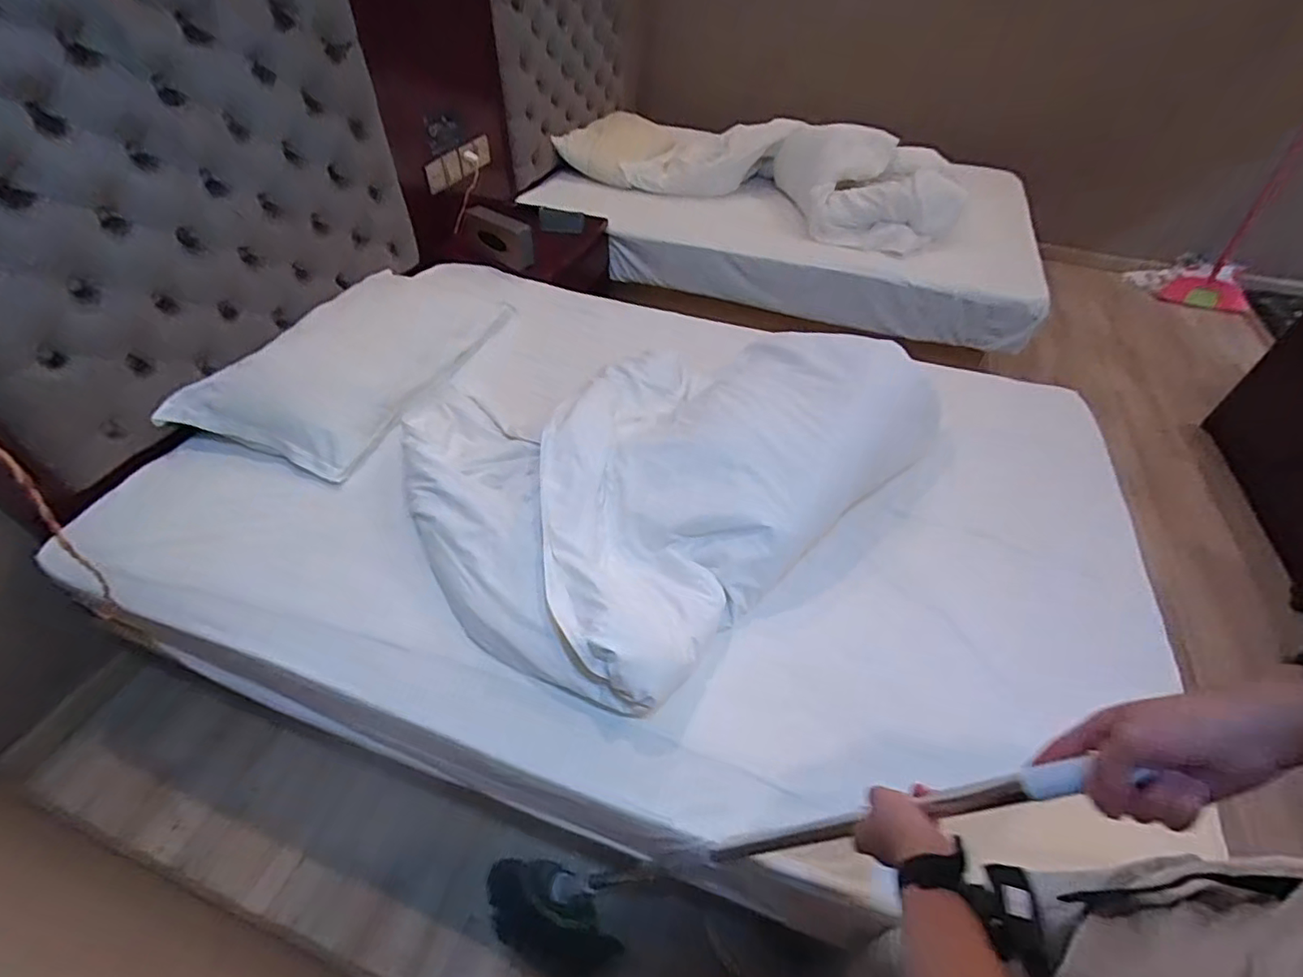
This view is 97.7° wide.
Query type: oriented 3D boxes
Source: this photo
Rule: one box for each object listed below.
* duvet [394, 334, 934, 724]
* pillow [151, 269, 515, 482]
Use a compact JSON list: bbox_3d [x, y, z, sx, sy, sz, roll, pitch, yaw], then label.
[{"bbox_3d":[-0.011,-0.123,1.314,1.100,0.200,0.942,-34,57,-31],"label":"duvet"},{"bbox_3d":[-0.777,-0.384,1.562,0.444,0.120,0.849,14,47,9],"label":"pillow"}]

